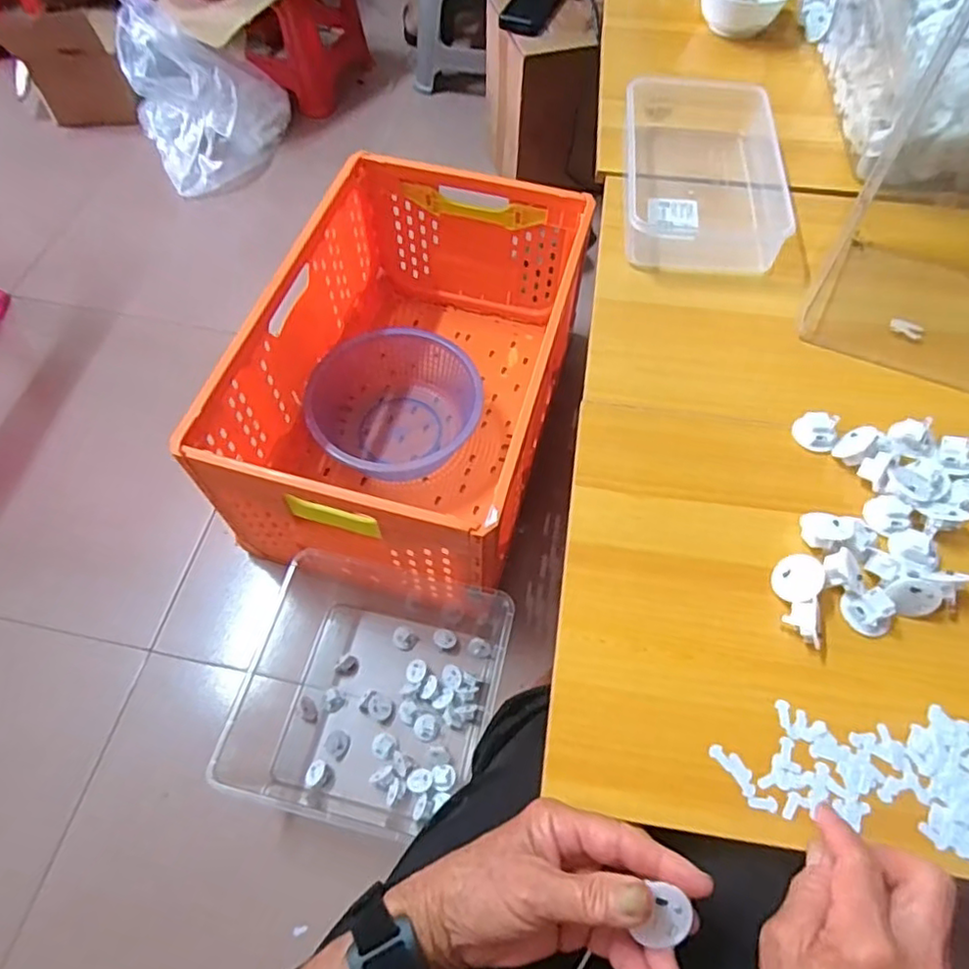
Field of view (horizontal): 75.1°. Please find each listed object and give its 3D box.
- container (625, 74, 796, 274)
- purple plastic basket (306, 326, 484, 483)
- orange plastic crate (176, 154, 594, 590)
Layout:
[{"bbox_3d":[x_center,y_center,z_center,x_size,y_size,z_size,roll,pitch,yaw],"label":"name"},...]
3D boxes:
[{"bbox_3d":[0.216,-0.312,0.629,0.156,0.052,0.242,4,61,3],"label":"container"},{"bbox_3d":[-0.153,-0.142,1.071,0.266,0.127,0.260,0,61,0],"label":"purple plastic basket"},{"bbox_3d":[-0.102,-0.170,0.982,0.399,0.305,0.616,13,62,8],"label":"orange plastic crate"}]

